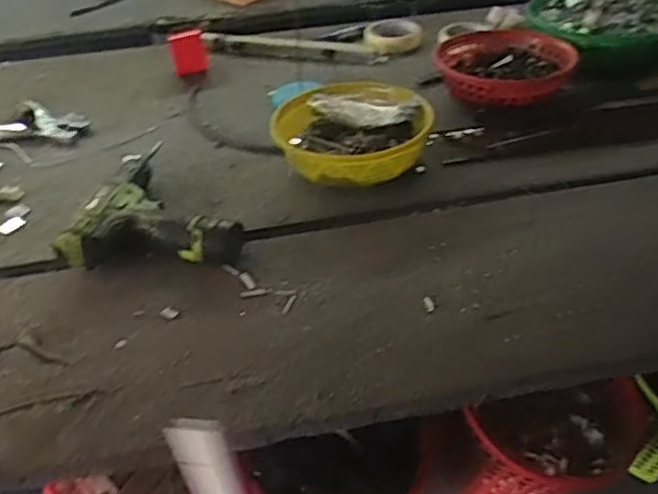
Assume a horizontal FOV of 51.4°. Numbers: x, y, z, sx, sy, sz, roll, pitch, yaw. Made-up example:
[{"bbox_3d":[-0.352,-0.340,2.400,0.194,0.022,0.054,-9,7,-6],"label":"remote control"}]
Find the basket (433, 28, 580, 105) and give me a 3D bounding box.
[{"bbox_3d":[0.256,-0.273,1.009,0.191,0.054,0.201,-3,38,3],"label":"basket"}]

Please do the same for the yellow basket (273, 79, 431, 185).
[{"bbox_3d":[0.030,-0.138,0.863,0.193,0.073,0.188,3,39,9],"label":"yellow basket"}]

